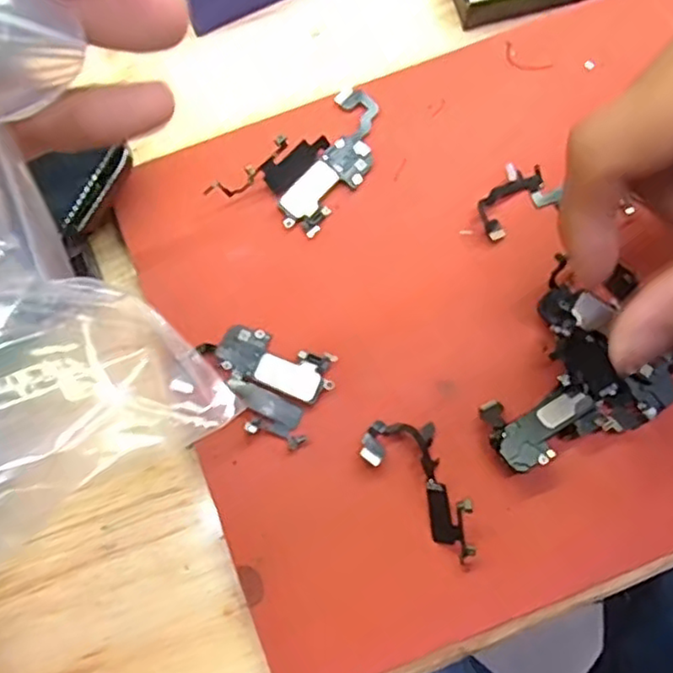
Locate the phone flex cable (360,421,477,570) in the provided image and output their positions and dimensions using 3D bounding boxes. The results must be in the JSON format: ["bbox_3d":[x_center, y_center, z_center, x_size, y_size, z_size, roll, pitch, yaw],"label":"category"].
[{"bbox_3d":[0.032,0.048,0.215,0.023,0.011,0.052,-40,81,-6],"label":"phone flex cable"}]

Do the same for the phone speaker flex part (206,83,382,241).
[{"bbox_3d":[-0.007,-0.062,0.238,0.065,0.011,0.034,-41,81,-6],"label":"phone speaker flex part"}]

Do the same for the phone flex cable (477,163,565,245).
[{"bbox_3d":[0.064,-0.050,0.237,0.029,0.005,0.021,-29,80,-4],"label":"phone flex cable"}]

